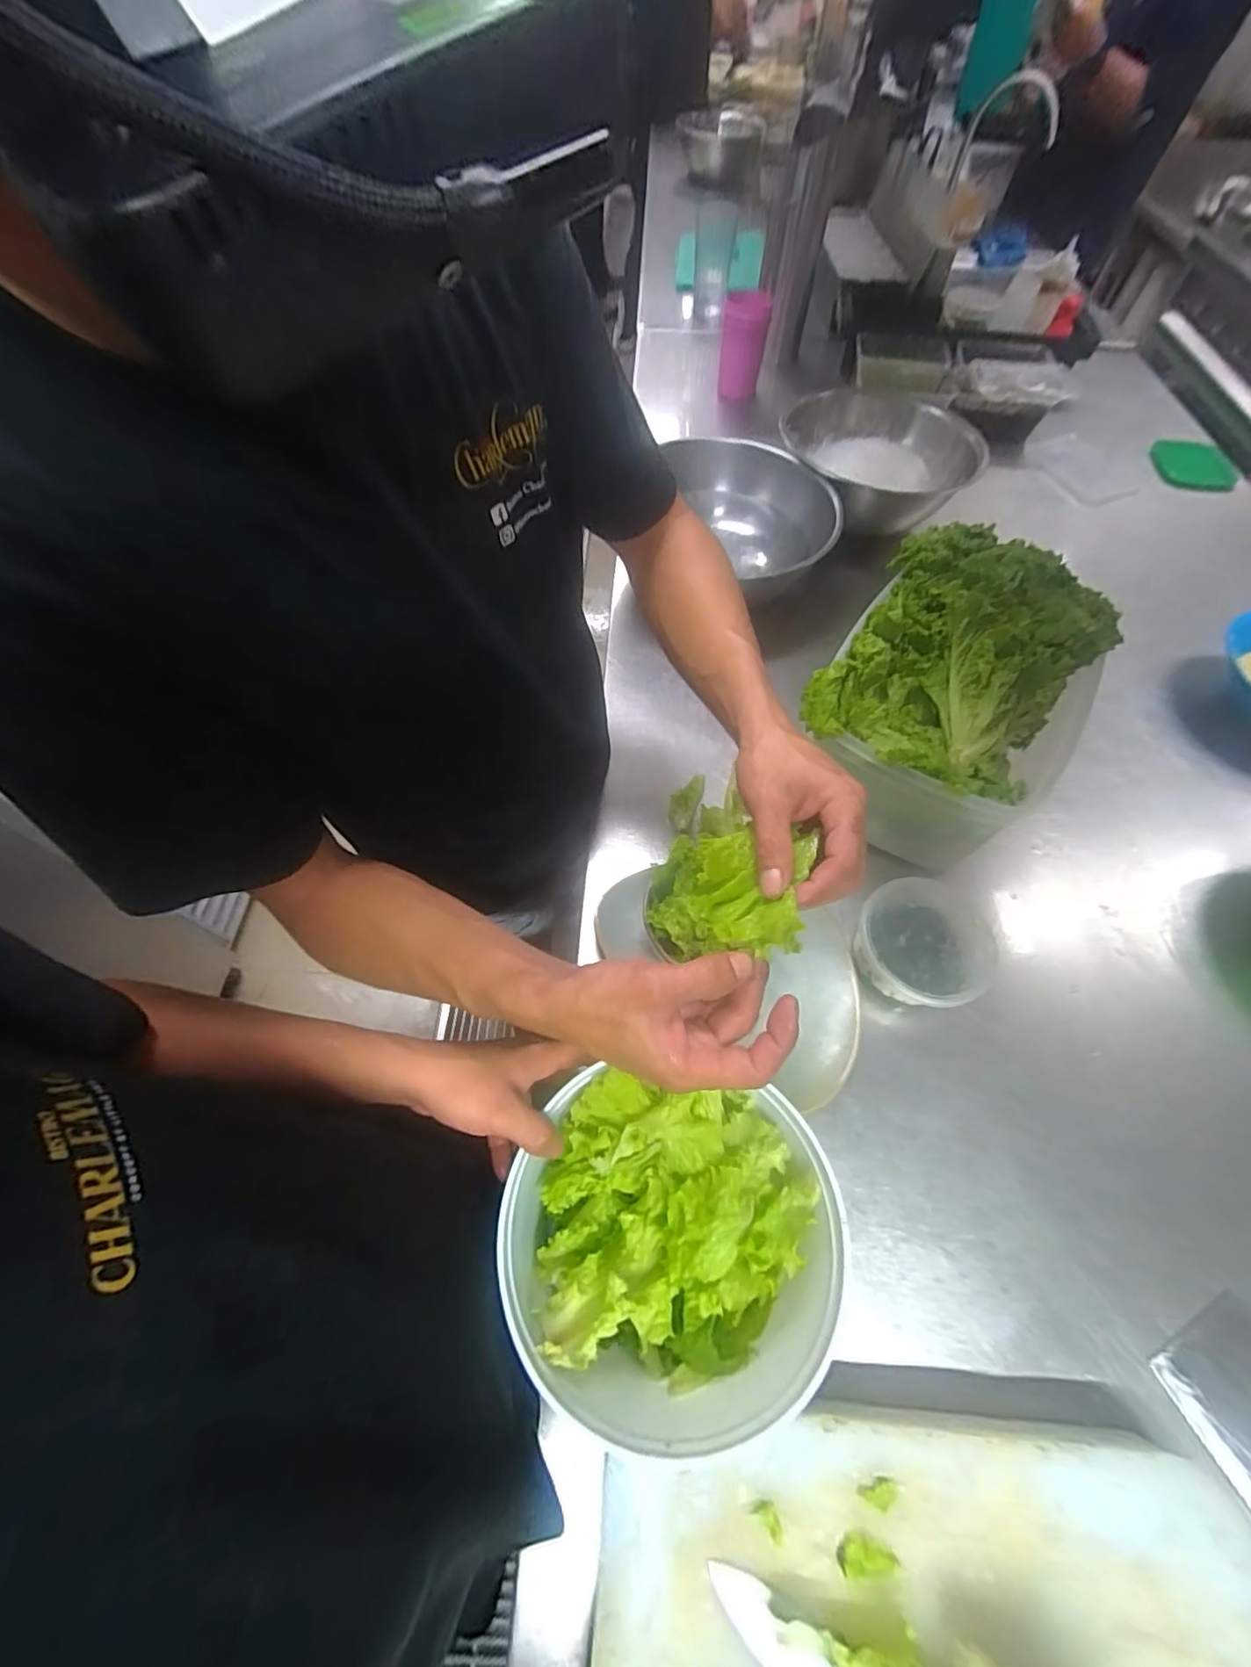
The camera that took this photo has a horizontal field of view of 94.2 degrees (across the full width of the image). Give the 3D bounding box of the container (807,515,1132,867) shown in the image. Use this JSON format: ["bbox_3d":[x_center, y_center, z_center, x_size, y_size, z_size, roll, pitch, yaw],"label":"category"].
[{"bbox_3d":[0.337,-0.148,0.622,0.235,0.173,0.312,35,66,18],"label":"container"}]

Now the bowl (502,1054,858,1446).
[{"bbox_3d":[0.032,0.267,0.397,0.205,0.099,0.206,-37,66,-19],"label":"bowl"}]

